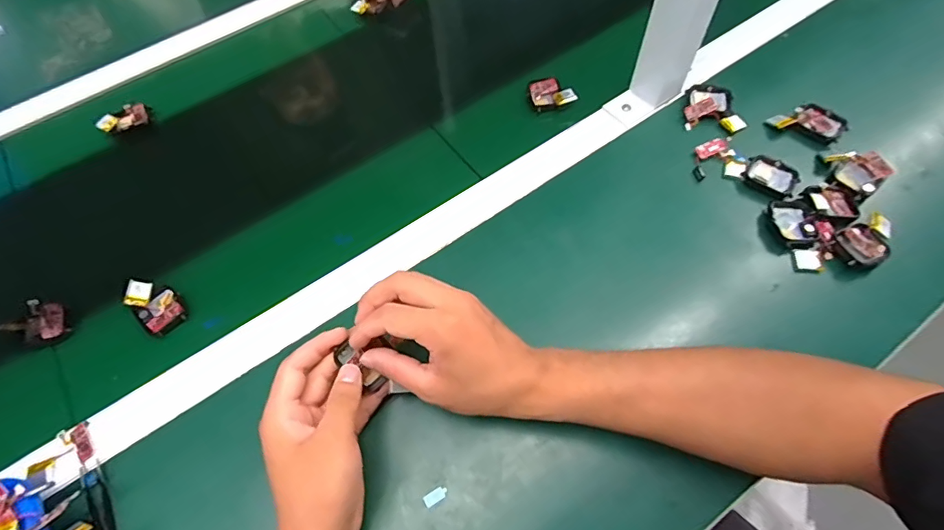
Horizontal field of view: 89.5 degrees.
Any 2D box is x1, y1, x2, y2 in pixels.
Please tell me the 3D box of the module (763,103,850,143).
[{"bbox_3d":[0.343,-0.146,0.487,0.066,0.020,0.033,27,66,16],"label":"module"}]

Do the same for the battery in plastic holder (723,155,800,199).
[{"bbox_3d":[0.281,-0.088,0.462,0.061,0.011,0.041,31,67,18],"label":"battery in plastic holder"}]

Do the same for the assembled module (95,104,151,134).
[{"bbox_3d":[-0.395,-0.166,0.543,0.054,0.017,0.028,-33,65,-14],"label":"assembled module"}]

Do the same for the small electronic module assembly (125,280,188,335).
[{"bbox_3d":[-0.282,0.035,0.426,0.052,0.022,0.036,40,70,21],"label":"small electronic module assembly"}]

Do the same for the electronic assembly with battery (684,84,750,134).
[{"bbox_3d":[0.254,-0.167,0.502,0.054,0.017,0.058,6,62,6],"label":"electronic assembly with battery"}]

